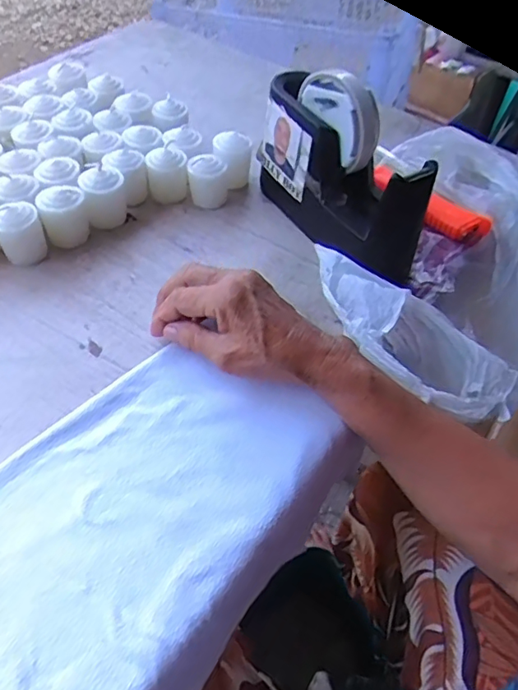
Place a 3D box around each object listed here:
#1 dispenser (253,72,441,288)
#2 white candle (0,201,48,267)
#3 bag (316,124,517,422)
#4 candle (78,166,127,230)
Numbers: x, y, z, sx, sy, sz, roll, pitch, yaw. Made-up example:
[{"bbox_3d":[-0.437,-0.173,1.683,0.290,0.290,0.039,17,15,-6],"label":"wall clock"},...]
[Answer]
[{"bbox_3d":[0.071,-0.148,0.458,0.062,0.125,0.201,-24,56,-19],"label":"dispenser"},{"bbox_3d":[-0.199,-0.092,0.448,0.037,0.046,0.032,-26,56,-20],"label":"white candle"},{"bbox_3d":[0.165,-0.055,0.474,0.218,0.125,0.255,36,59,23],"label":"bag"},{"bbox_3d":[-0.140,-0.134,0.490,0.036,0.053,0.032,-13,53,-11],"label":"candle"}]

